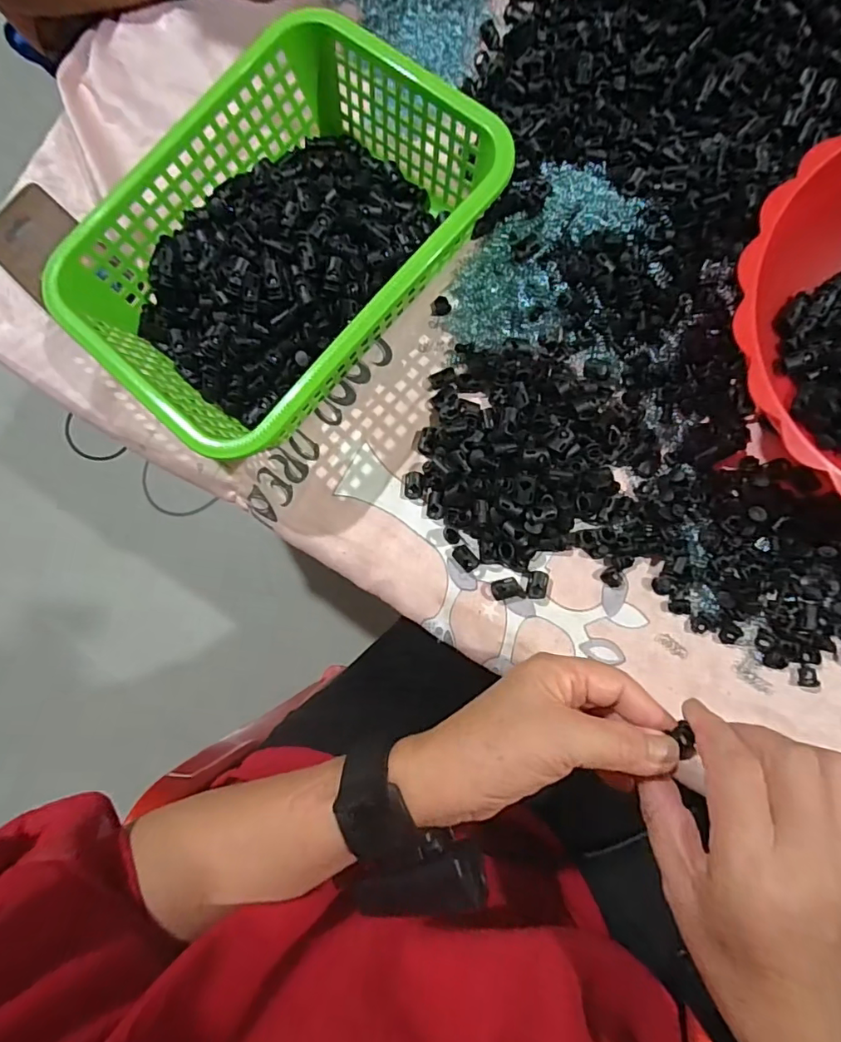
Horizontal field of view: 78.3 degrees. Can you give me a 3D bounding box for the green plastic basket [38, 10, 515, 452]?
[{"bbox_3d":[-0.103,-0.203,0.388,0.214,0.079,0.292,42,88,10],"label":"green plastic basket"}]

